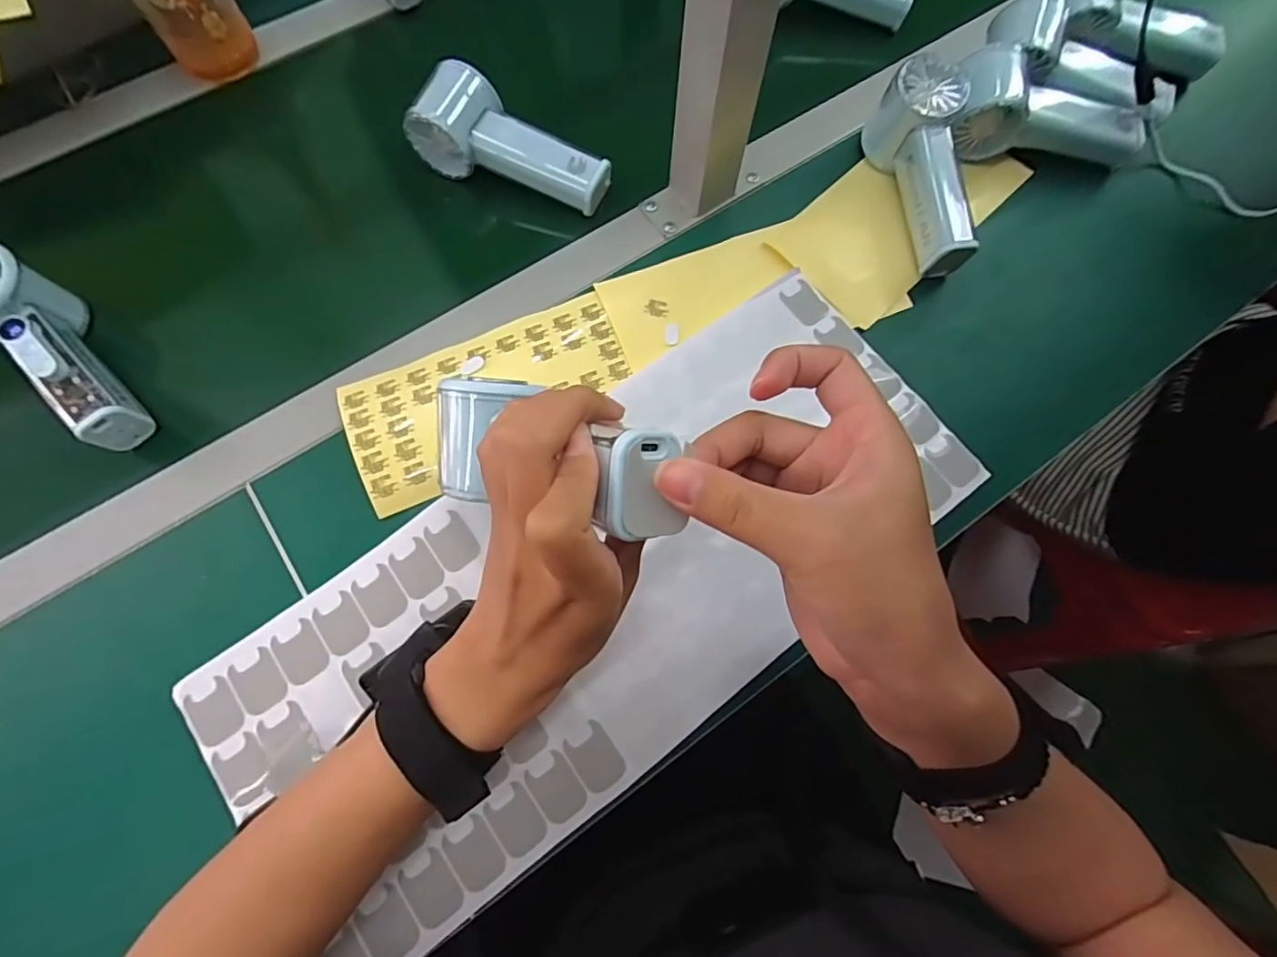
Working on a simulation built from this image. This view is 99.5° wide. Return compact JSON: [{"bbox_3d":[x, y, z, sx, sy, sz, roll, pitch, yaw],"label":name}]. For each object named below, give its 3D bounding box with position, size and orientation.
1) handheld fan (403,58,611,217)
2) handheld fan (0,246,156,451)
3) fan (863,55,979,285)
[{"bbox_3d":[-0.096,-0.259,0.417,0.150,0.054,0.057,20,73,5],"label":"handheld fan"},{"bbox_3d":[-0.390,-0.082,0.361,0.051,0.053,0.152,-41,93,-11],"label":"handheld fan"},{"bbox_3d":[0.215,-0.233,0.408,0.054,0.060,0.150,-3,73,-2],"label":"fan"}]

